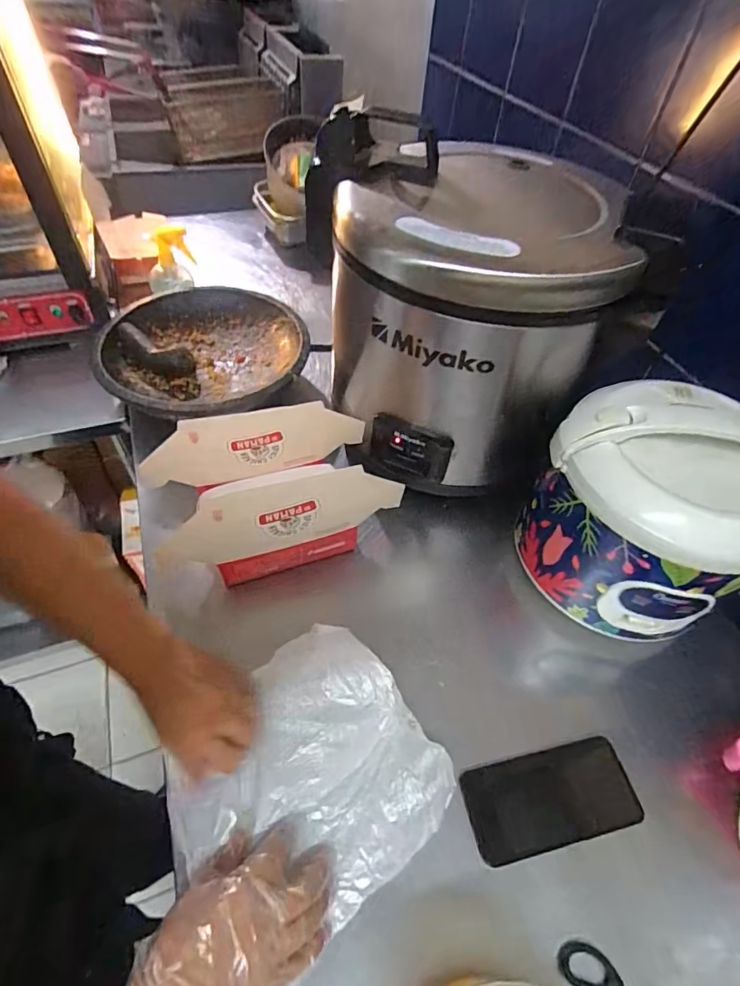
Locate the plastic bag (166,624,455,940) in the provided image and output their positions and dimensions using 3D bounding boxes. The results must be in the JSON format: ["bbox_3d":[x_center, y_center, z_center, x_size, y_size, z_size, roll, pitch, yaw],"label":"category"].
[{"bbox_3d":[-0.060,0.273,0.467,0.235,0.045,0.215,-30,59,-26],"label":"plastic bag"}]

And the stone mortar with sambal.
[{"bbox_3d":[-0.282,-0.235,0.838,0.343,0.078,0.335,-9,52,-12],"label":"stone mortar with sambal"}]

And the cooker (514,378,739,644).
[{"bbox_3d":[0.315,0.020,0.545,0.203,0.213,0.222,2,51,-3],"label":"cooker"}]

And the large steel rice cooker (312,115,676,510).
[{"bbox_3d":[0.119,-0.230,0.650,0.329,0.341,0.347,-12,53,-14],"label":"large steel rice cooker"}]

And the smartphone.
[{"bbox_3d":[0.179,0.306,0.480,0.164,0.011,0.079,-12,54,-6],"label":"smartphone"}]

